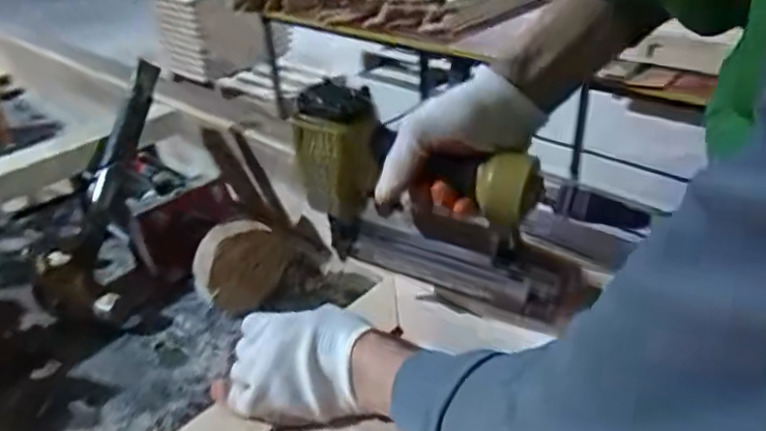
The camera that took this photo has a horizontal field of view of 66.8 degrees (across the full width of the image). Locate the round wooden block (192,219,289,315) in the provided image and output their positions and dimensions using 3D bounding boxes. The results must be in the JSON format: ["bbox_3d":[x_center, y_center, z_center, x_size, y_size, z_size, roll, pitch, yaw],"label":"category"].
[{"bbox_3d":[-0.143,0.051,0.599,0.103,0.106,0.031,-30,40,-33],"label":"round wooden block"}]

